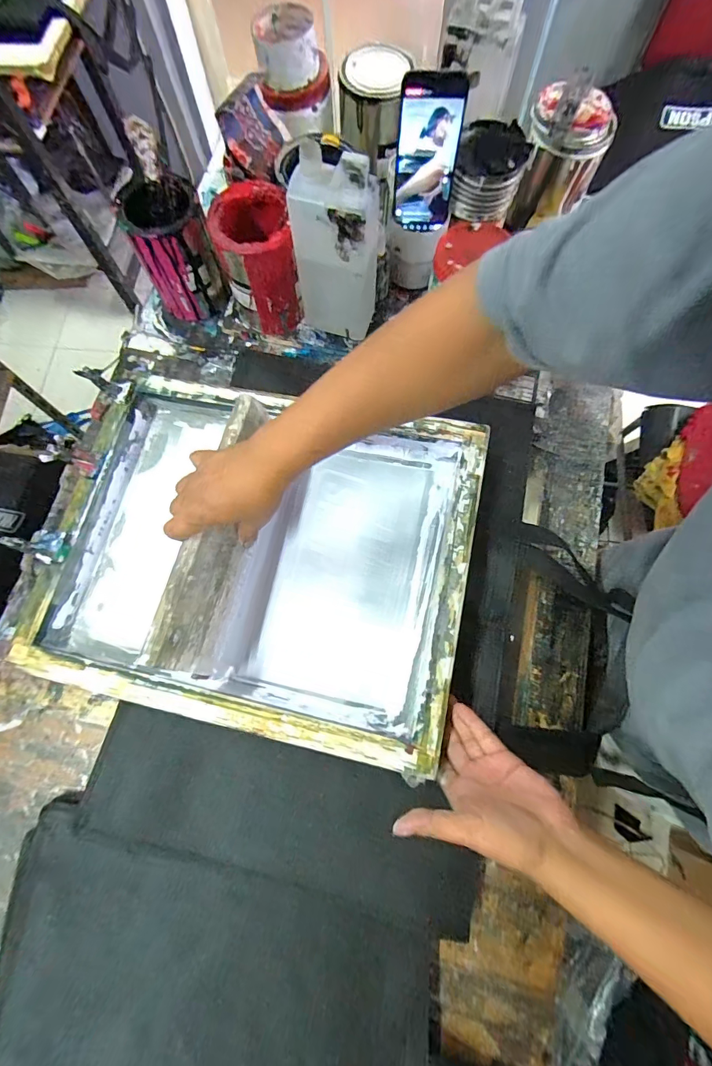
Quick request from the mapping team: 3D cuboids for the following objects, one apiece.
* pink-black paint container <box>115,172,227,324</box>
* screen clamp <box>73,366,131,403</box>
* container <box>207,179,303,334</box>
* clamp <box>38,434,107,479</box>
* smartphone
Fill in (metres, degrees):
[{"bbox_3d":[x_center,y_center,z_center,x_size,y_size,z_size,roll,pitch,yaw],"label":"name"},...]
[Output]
[{"bbox_3d":[-0.254,-0.399,0.587,0.102,0.148,0.096,-25,76,-6],"label":"pink-black paint container"},{"bbox_3d":[-0.341,-0.204,0.550,0.062,0.019,0.030,28,74,-31],"label":"screen clamp"},{"bbox_3d":[-0.133,-0.370,0.574,0.095,0.156,0.109,-11,76,-2],"label":"container"},{"bbox_3d":[-0.361,-0.097,0.521,0.054,0.040,0.039,11,76,4],"label":"clamp"},{"bbox_3d":[0.089,-0.471,0.515,0.076,0.151,0.009,1,63,0],"label":"smartphone"}]

